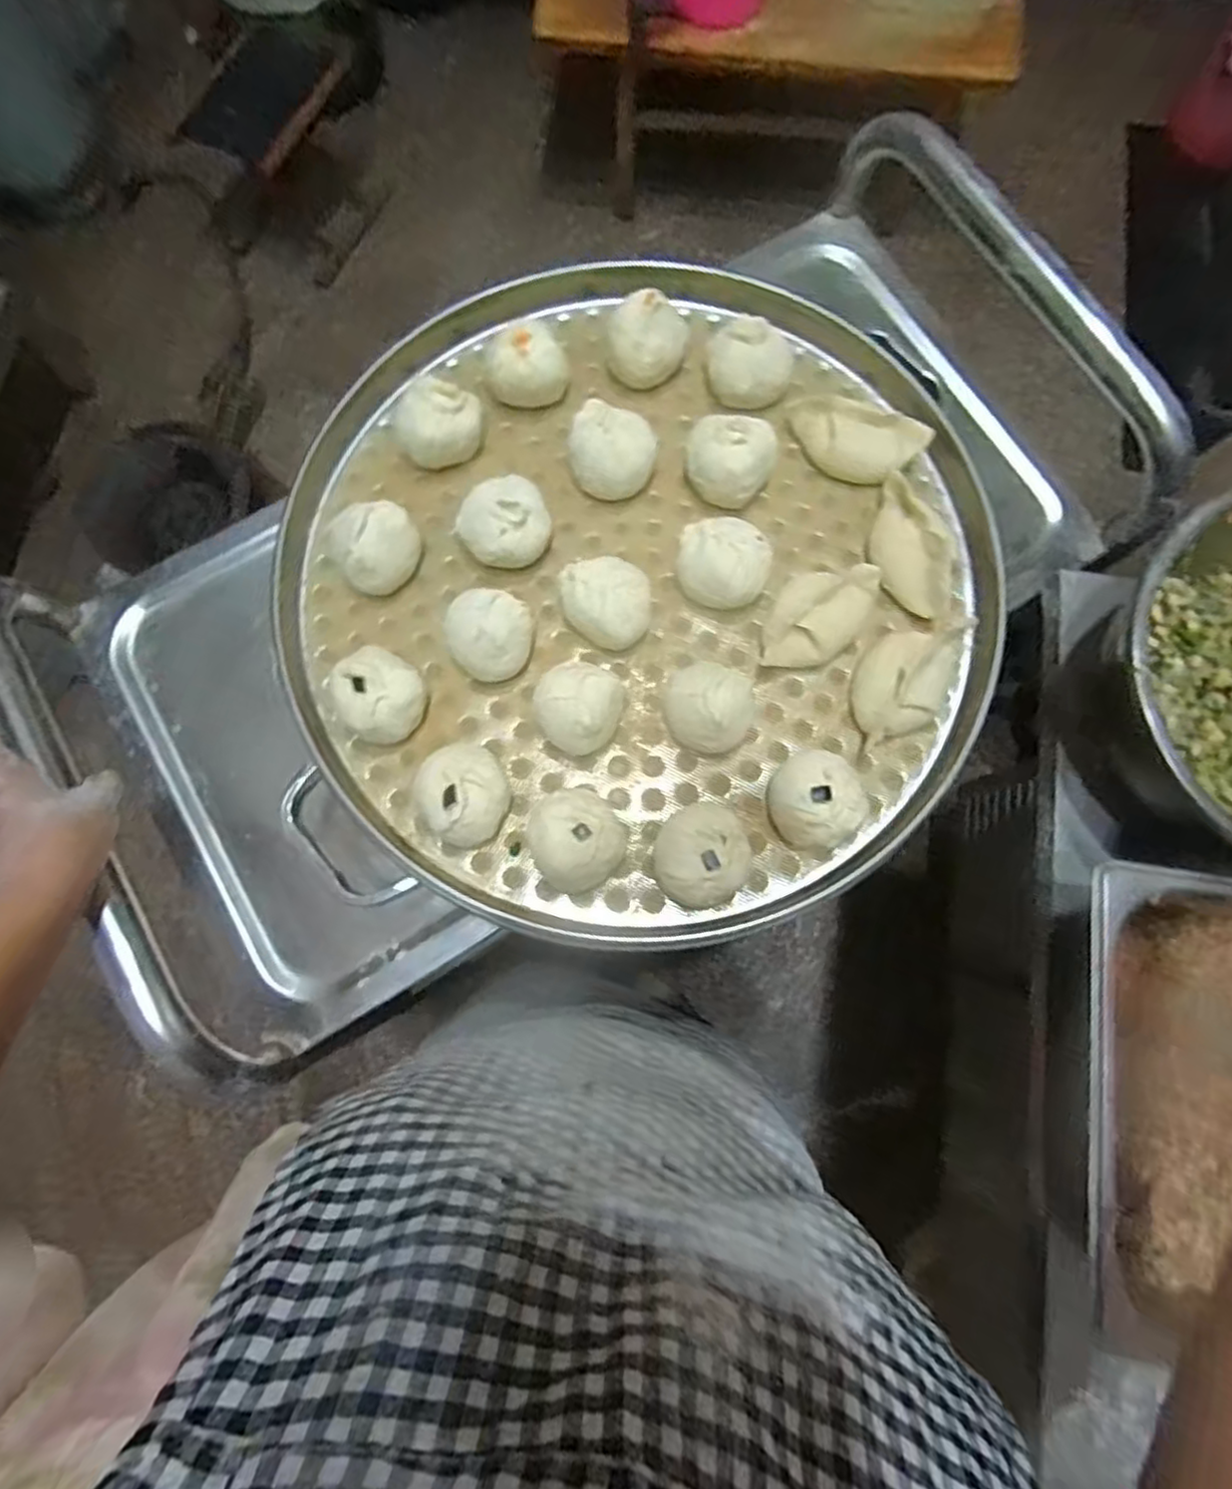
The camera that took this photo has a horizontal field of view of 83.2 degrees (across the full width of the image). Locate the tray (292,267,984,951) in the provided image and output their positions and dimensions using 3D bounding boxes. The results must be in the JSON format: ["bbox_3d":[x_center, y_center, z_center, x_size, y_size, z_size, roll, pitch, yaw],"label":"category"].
[{"bbox_3d":[0.017,-0.134,0.494,0.485,0.059,0.517,0,78,0],"label":"tray"}]

